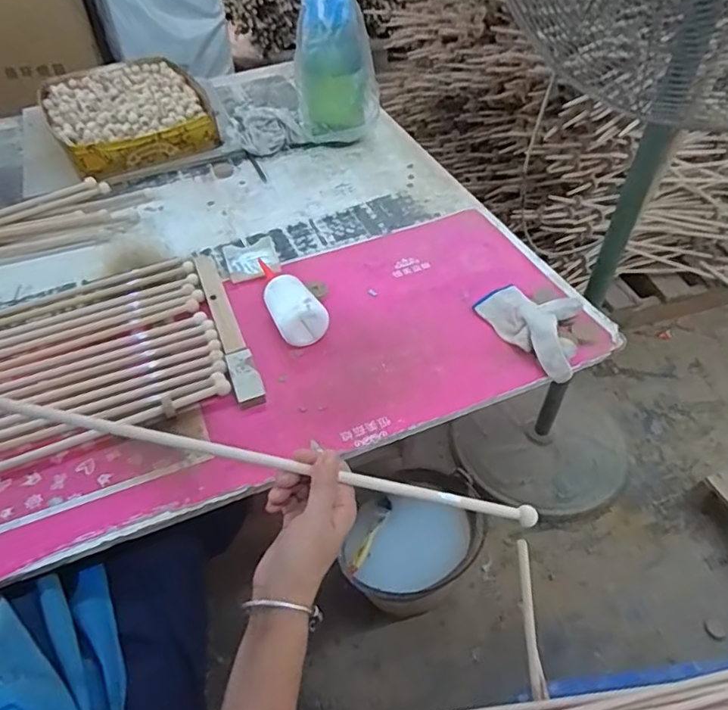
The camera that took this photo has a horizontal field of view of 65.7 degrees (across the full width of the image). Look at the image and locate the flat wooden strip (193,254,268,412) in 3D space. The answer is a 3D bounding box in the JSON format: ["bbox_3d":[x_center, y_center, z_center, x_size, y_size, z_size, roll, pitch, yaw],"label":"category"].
[{"bbox_3d":[-0.186,-0.047,0.754,0.032,0.017,0.296,-17,50,-14],"label":"flat wooden strip"}]

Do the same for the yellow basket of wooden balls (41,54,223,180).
[{"bbox_3d":[-0.473,-0.489,1.142,0.300,0.065,0.371,-21,51,-17],"label":"yellow basket of wooden balls"}]

